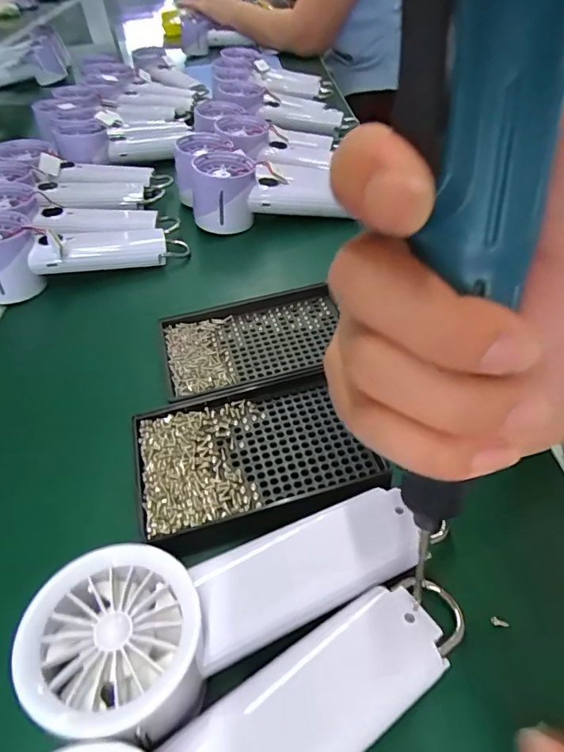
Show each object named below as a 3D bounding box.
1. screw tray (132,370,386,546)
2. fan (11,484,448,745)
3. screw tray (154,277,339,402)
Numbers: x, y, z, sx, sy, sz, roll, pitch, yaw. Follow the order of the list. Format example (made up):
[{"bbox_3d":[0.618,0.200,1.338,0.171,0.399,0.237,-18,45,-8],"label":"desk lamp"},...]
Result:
[{"bbox_3d":[-0.018,0.041,0.272,0.129,0.017,0.094,-14,46,-8],"label":"screw tray"},{"bbox_3d":[-0.009,0.093,0.198,0.173,0.046,0.066,-15,46,-14],"label":"fan"},{"bbox_3d":[-0.019,-0.028,0.347,0.133,0.014,0.088,-16,46,-10],"label":"screw tray"}]

